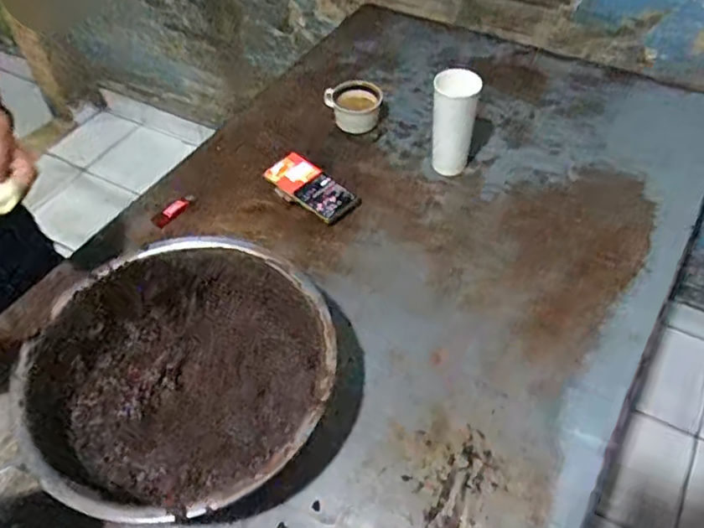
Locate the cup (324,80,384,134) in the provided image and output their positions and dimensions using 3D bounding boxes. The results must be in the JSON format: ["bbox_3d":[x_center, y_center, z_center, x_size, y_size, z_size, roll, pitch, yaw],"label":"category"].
[{"bbox_3d":[0.003,-0.286,1.142,0.109,0.052,0.087,-3,50,0],"label":"cup"}]

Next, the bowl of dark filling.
[{"bbox_3d":[-0.193,0.137,0.729,0.326,0.107,0.335,0,52,0],"label":"bowl of dark filling"}]

